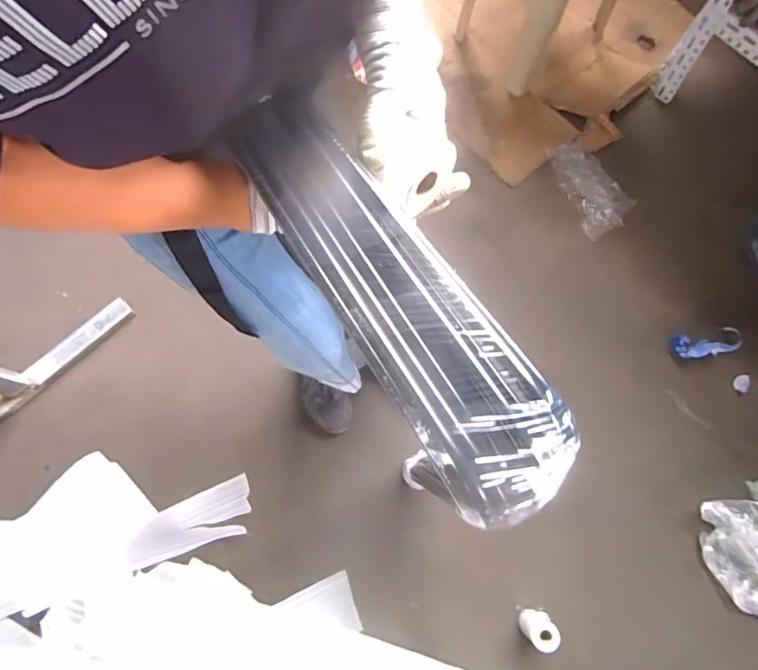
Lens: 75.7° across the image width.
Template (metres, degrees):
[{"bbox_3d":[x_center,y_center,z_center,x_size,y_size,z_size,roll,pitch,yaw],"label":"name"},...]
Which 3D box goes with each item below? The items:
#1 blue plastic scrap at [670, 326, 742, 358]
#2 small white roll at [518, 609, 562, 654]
[{"bbox_3d":[0.769,0.018,1.145,0.150,0.018,0.059,-8,73,-2],"label":"blue plastic scrap"},{"bbox_3d":[0.306,0.569,0.954,0.057,0.104,0.068,-30,75,-8],"label":"small white roll"}]

